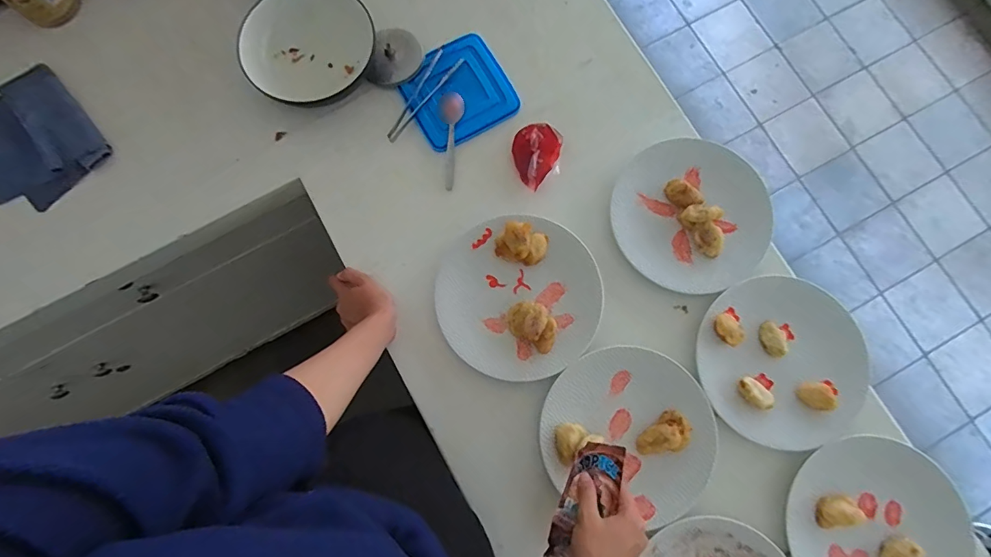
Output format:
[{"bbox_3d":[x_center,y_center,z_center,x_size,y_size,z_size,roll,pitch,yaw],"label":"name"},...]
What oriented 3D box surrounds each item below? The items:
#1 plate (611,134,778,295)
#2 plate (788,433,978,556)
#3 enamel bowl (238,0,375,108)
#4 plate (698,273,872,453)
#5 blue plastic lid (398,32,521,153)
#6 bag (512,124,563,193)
[{"bbox_3d":[0.249,-0.081,0.587,0.192,0.031,0.188,0,79,1],"label":"plate"},{"bbox_3d":[0.435,0.285,0.512,0.191,0.022,0.199,25,80,5],"label":"plate"},{"bbox_3d":[-0.244,-0.308,0.615,0.155,0.058,0.167,0,79,1],"label":"enamel bowl"},{"bbox_3d":[0.341,0.095,0.552,0.186,0.019,0.192,0,79,1],"label":"plate"},{"bbox_3d":[-0.050,-0.254,0.629,0.137,0.008,0.132,-31,80,-5],"label":"blue plastic lid"},{"bbox_3d":[0.054,-0.160,0.602,0.062,0.026,0.086,6,79,2],"label":"bag"}]

